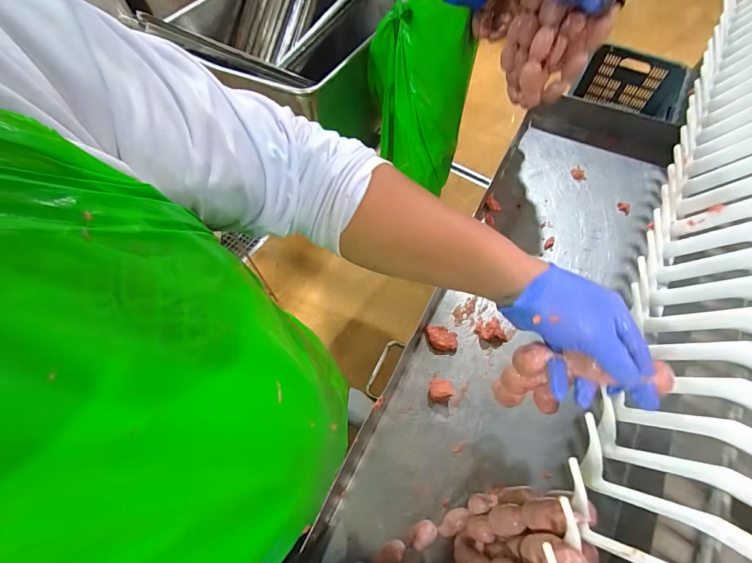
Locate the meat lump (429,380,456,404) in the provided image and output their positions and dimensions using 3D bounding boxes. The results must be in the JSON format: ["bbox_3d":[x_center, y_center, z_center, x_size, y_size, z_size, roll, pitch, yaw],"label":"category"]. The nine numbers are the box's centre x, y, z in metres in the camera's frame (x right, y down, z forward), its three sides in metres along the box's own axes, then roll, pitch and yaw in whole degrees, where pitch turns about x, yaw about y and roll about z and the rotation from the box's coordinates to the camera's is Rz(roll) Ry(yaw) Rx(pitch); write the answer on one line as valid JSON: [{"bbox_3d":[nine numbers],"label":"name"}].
[{"bbox_3d":[0.120,0.201,0.662,0.041,0.046,0.033,1,58,-1],"label":"meat lump"}]

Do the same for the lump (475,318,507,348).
[{"bbox_3d":[0.225,0.098,0.714,0.048,0.033,0.062,-6,59,-5],"label":"lump"}]

